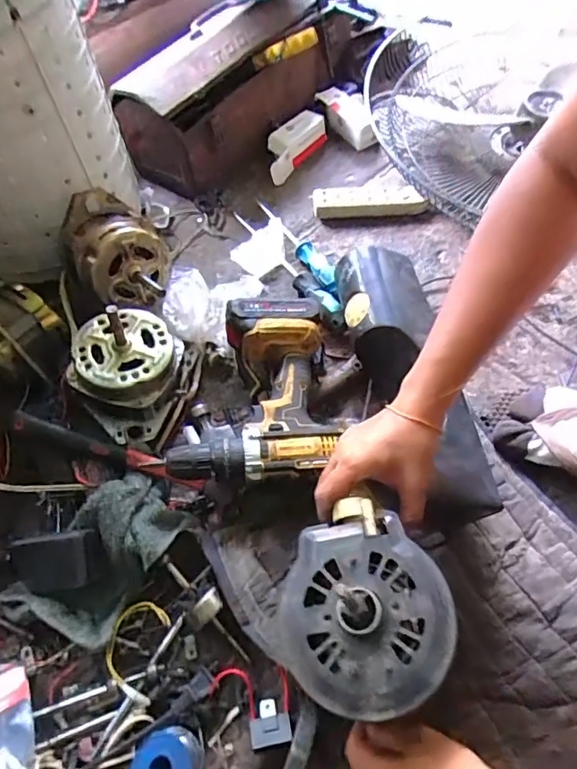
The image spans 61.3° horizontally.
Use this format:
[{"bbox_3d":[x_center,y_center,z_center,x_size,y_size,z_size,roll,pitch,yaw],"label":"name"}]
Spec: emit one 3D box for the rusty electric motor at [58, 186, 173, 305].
[{"bbox_3d":[-0.221,-0.168,0.637,0.120,0.102,0.130,-29,62,-12],"label":"rusty electric motor"}]

